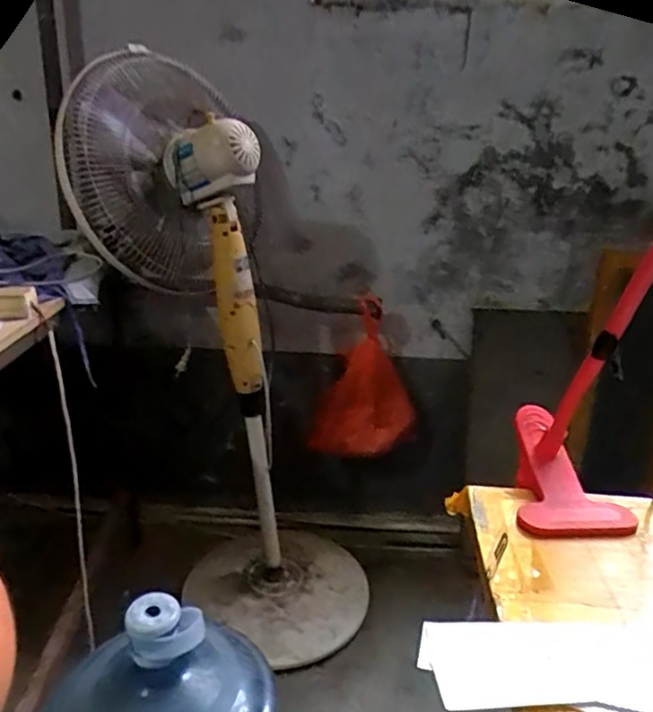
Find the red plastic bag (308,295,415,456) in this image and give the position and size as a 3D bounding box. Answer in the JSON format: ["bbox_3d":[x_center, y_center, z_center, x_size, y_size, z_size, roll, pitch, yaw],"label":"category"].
[{"bbox_3d":[0.079,0.068,1.397,0.241,0.363,0.046,5,20,11],"label":"red plastic bag"}]

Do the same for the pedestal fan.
[{"bbox_3d":[-0.151,0.005,1.221,0.513,1.064,0.435,7,20,17],"label":"pedestal fan"}]

